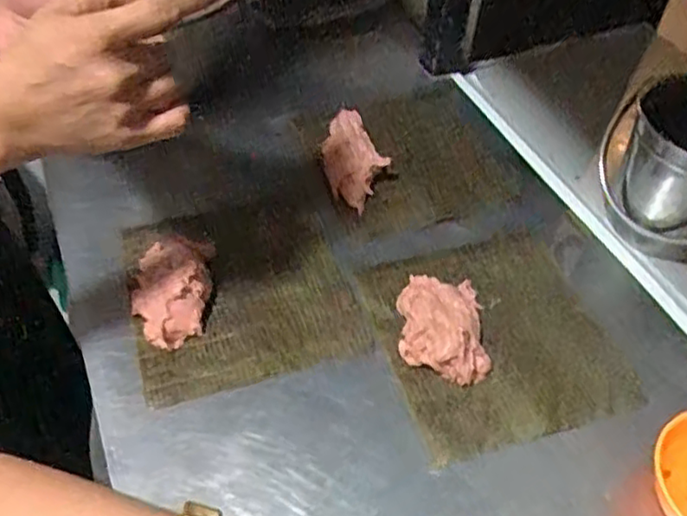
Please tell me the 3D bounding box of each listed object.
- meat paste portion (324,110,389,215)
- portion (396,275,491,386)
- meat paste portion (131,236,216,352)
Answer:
[{"bbox_3d":[0.011,-0.103,0.699,0.060,0.021,0.114,-3,63,-7],"label":"meat paste portion"},{"bbox_3d":[0.083,0.055,0.571,0.074,0.036,0.101,2,48,-2],"label":"portion"},{"bbox_3d":[-0.147,0.025,0.584,0.065,0.033,0.104,1,48,-3],"label":"meat paste portion"}]

